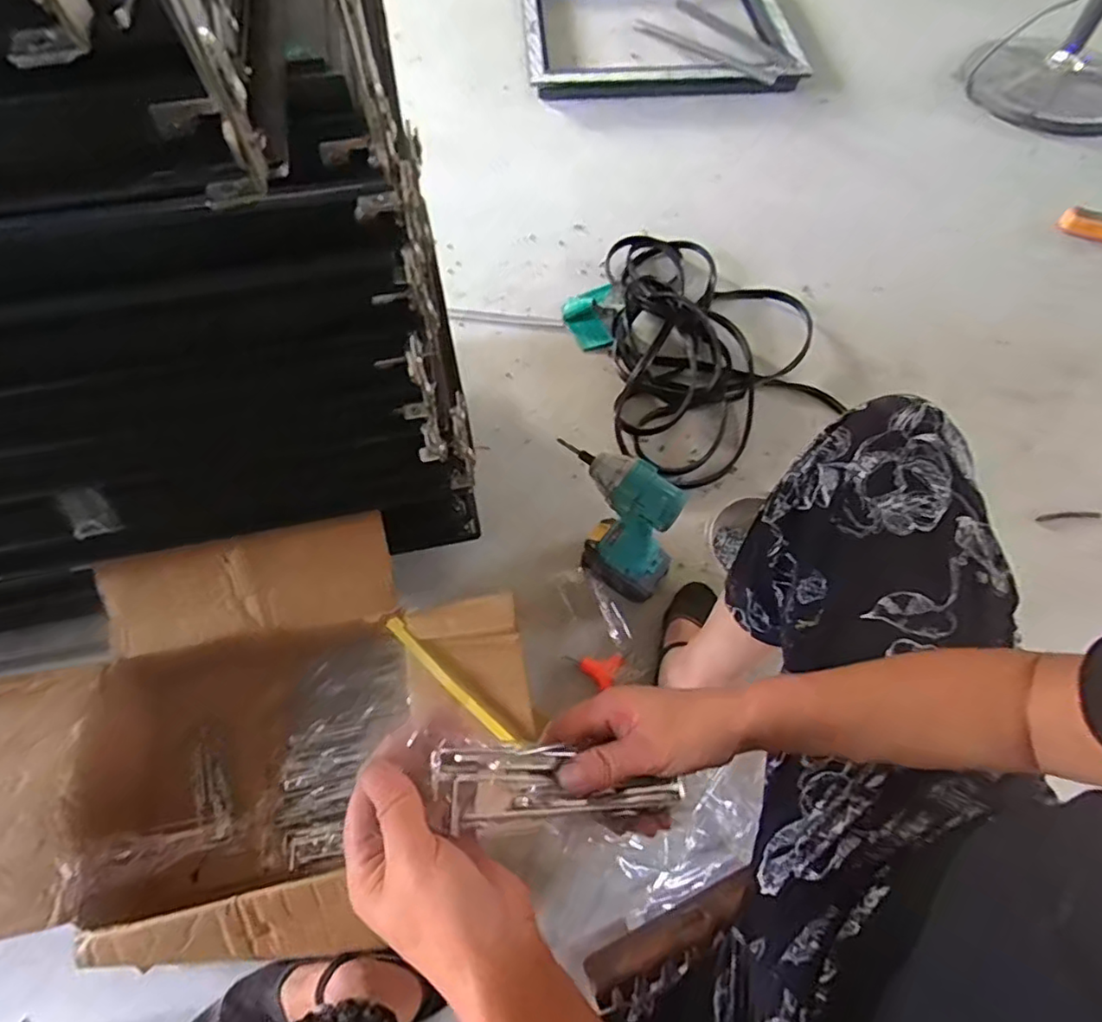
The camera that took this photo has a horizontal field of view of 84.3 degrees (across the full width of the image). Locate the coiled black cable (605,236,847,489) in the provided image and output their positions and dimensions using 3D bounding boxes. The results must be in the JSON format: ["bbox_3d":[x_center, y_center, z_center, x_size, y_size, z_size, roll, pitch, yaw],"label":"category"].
[{"bbox_3d":[0.322,-0.330,1.159,0.408,0.074,0.597,1,61,0],"label":"coiled black cable"}]

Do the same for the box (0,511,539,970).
[{"bbox_3d":[-0.344,0.271,0.734,0.623,0.226,0.410,-10,61,-6],"label":"box"}]

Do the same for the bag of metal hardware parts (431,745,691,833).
[{"bbox_3d":[0.007,0.162,0.367,0.158,0.015,0.039,7,69,-21],"label":"bag of metal hardware parts"}]

